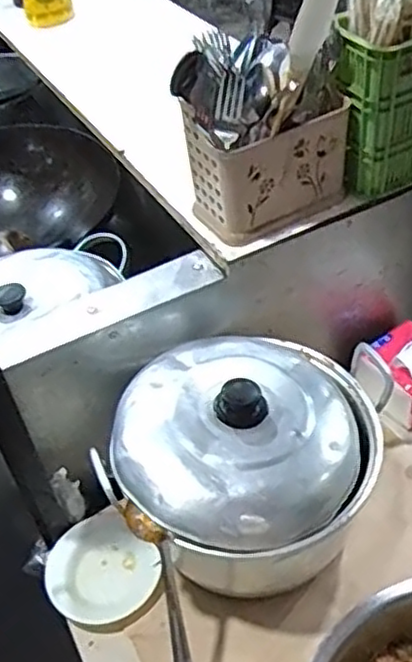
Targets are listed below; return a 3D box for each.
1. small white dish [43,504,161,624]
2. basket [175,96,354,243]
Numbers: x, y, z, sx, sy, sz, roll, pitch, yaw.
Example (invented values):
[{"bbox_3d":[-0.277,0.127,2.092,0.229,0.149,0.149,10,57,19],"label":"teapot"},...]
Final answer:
[{"bbox_3d":[-0.111,0.257,0.738,0.114,0.025,0.123,-4,44,4],"label":"small white dish"},{"bbox_3d":[0.066,-0.174,0.726,0.159,0.108,0.081,-23,46,-15],"label":"basket"}]

